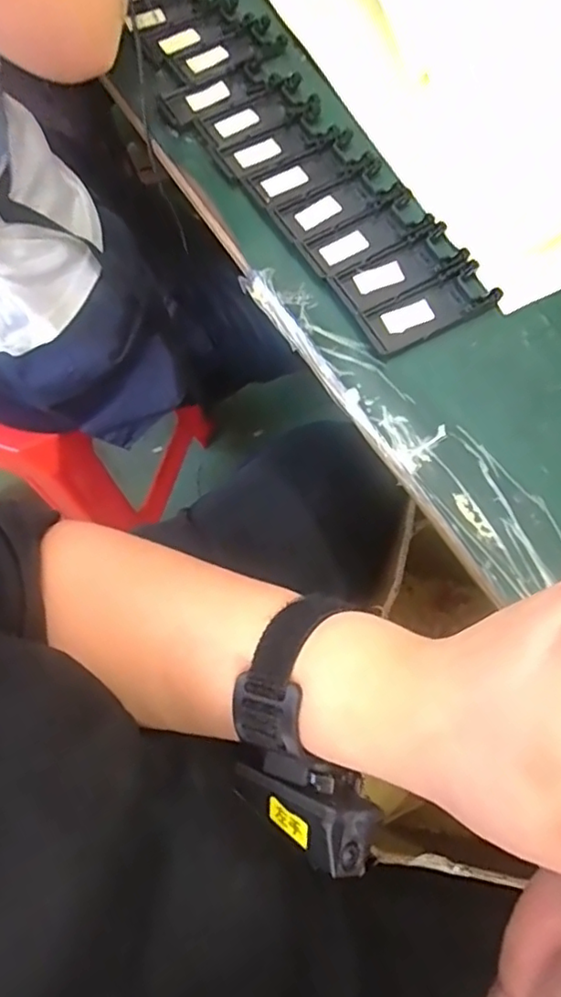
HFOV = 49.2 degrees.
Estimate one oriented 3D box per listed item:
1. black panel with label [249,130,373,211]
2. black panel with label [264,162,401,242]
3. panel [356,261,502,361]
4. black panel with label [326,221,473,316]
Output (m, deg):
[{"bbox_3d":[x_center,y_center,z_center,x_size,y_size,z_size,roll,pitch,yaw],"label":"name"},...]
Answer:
[{"bbox_3d":[0.025,-0.260,0.488,0.096,0.004,0.039,-31,73,-8],"label":"black panel with label"},{"bbox_3d":[0.043,-0.231,0.479,0.095,0.007,0.037,-29,73,-8],"label":"black panel with label"},{"bbox_3d":[0.108,-0.137,0.446,0.098,0.007,0.041,-26,73,-7],"label":"panel"},{"bbox_3d":[0.088,-0.170,0.456,0.099,0.006,0.038,-29,73,-8],"label":"black panel with label"}]

